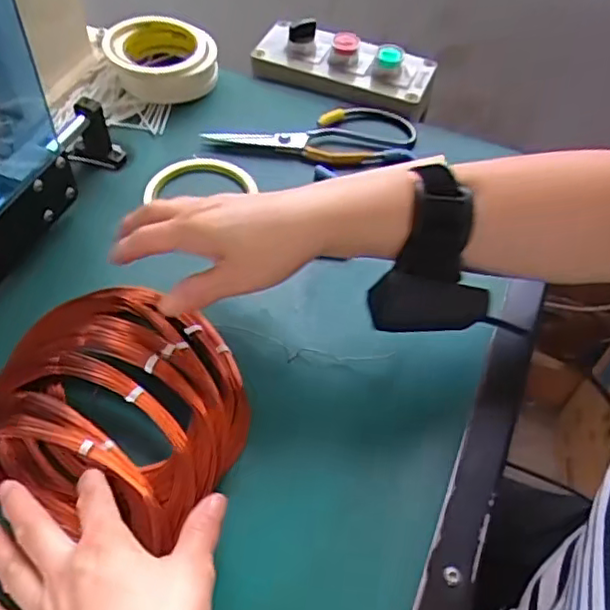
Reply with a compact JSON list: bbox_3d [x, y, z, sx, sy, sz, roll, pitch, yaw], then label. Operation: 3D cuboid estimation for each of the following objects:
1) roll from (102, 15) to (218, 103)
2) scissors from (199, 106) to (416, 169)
[{"bbox_3d":[-0.137,-0.236,0.601,0.097,0.044,0.099,1,54,-2],"label":"roll"},{"bbox_3d":[0.008,-0.160,0.571,0.182,0.017,0.081,6,54,1],"label":"scissors"}]

